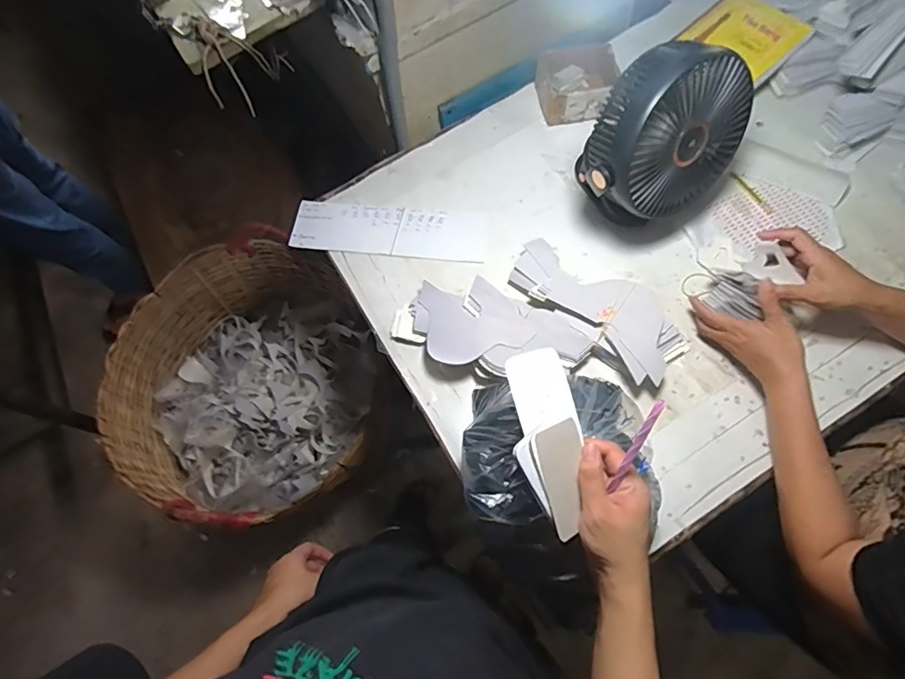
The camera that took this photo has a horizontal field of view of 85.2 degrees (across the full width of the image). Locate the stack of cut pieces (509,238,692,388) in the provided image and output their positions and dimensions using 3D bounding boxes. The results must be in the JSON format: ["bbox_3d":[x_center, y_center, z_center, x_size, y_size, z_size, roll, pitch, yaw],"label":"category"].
[{"bbox_3d":[0.192,-0.050,0.669,0.106,0.057,0.255,-39,70,-13],"label":"stack of cut pieces"}]

